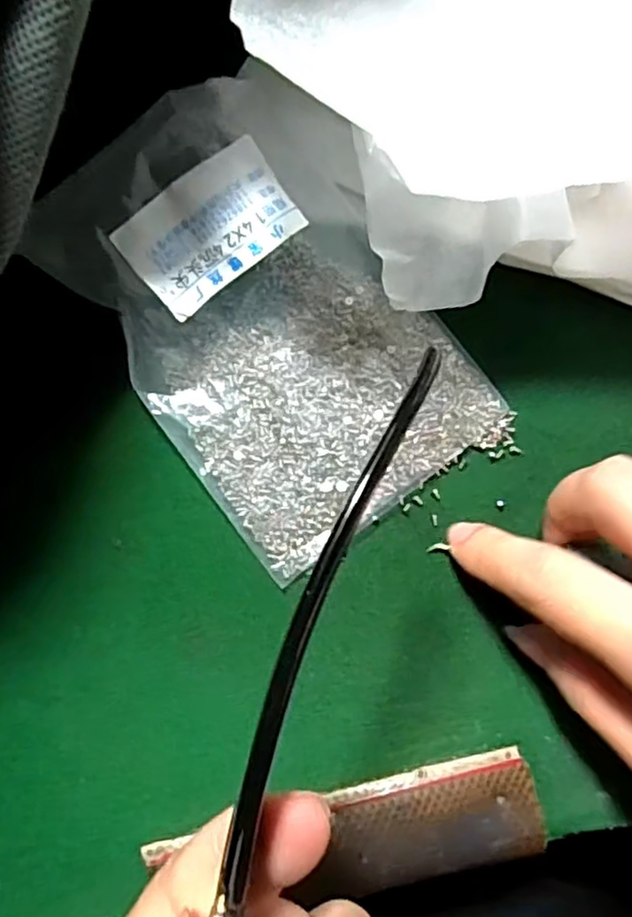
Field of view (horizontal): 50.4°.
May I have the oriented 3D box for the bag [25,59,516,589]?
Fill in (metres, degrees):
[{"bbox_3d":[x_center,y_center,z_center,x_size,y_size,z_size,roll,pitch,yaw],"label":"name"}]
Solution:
[{"bbox_3d":[-0.010,-0.039,0.197,0.090,0.025,0.128,-35,90,-5],"label":"bag"}]

